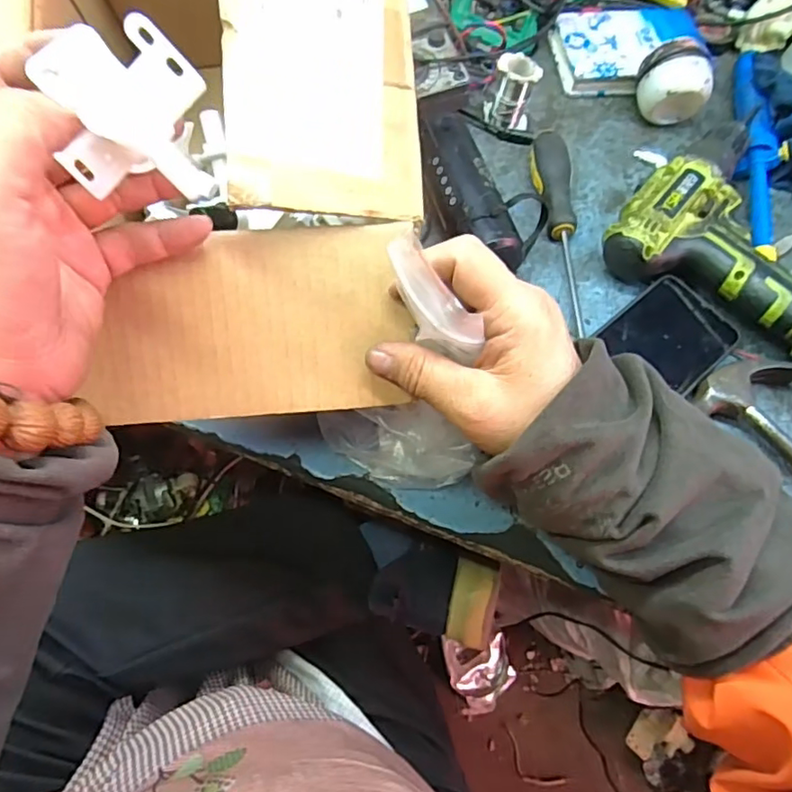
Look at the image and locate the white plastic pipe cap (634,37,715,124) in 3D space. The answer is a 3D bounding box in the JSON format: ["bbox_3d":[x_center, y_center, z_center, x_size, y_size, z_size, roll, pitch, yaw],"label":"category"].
[{"bbox_3d":[0.259,-0.292,0.533,0.054,0.066,0.048,2,64,-2],"label":"white plastic pipe cap"}]

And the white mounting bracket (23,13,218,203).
[{"bbox_3d":[-0.110,-0.117,0.241,0.057,0.030,0.069,-12,106,-9],"label":"white mounting bracket"}]

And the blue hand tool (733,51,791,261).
[{"bbox_3d":[0.329,-0.222,0.513,0.033,0.028,0.266,15,64,5],"label":"blue hand tool"}]

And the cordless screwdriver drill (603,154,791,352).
[{"bbox_3d":[0.274,-0.102,0.432,0.212,0.073,0.117,39,68,16],"label":"cordless screwdriver drill"}]

